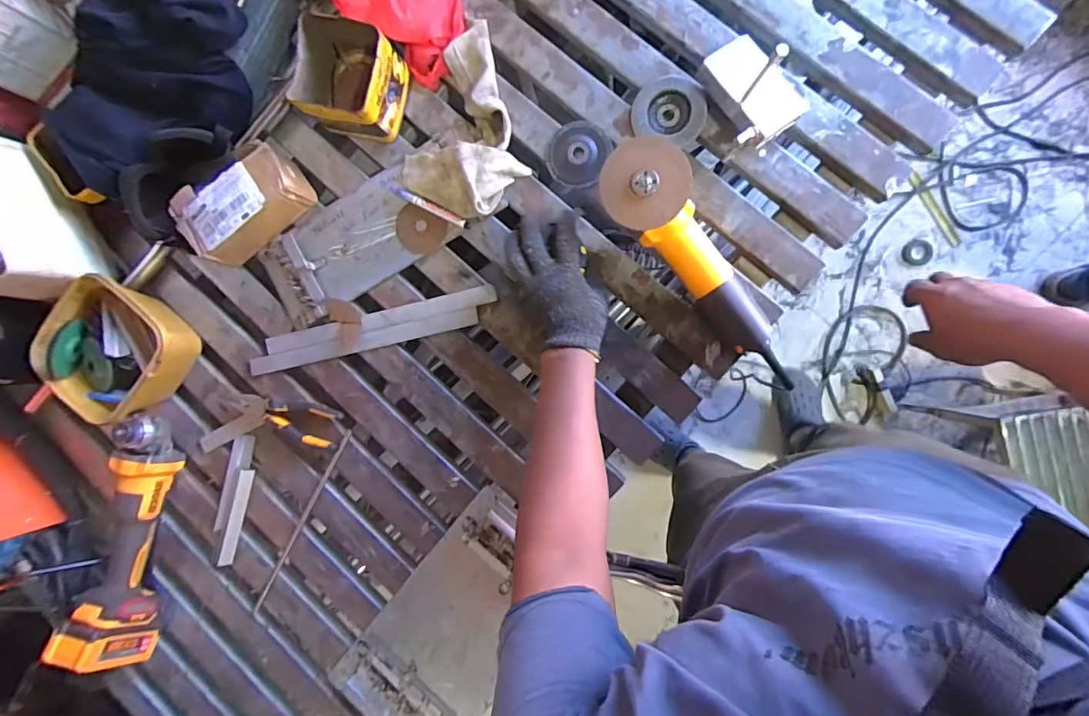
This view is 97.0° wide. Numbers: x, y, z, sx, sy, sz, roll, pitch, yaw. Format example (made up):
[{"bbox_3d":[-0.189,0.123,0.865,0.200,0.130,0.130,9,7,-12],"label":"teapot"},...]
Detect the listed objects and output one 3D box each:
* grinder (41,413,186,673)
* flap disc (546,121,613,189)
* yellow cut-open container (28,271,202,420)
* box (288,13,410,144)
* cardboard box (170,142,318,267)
[{"bbox_3d":[-0.597,0.263,0.690,0.084,0.107,0.349,5,83,4],"label":"grinder"},{"bbox_3d":[0.042,-0.277,0.654,0.079,0.018,0.082,0,91,9],"label":"flap disc"},{"bbox_3d":[-0.598,-0.013,0.680,0.179,0.091,0.178,-42,95,0],"label":"yellow cut-open container"},{"bbox_3d":[-0.258,-0.372,0.645,0.123,0.076,0.131,14,93,7],"label":"box"},{"bbox_3d":[-0.420,-0.211,0.664,0.172,0.065,0.088,-36,86,7],"label":"cardboard box"}]

